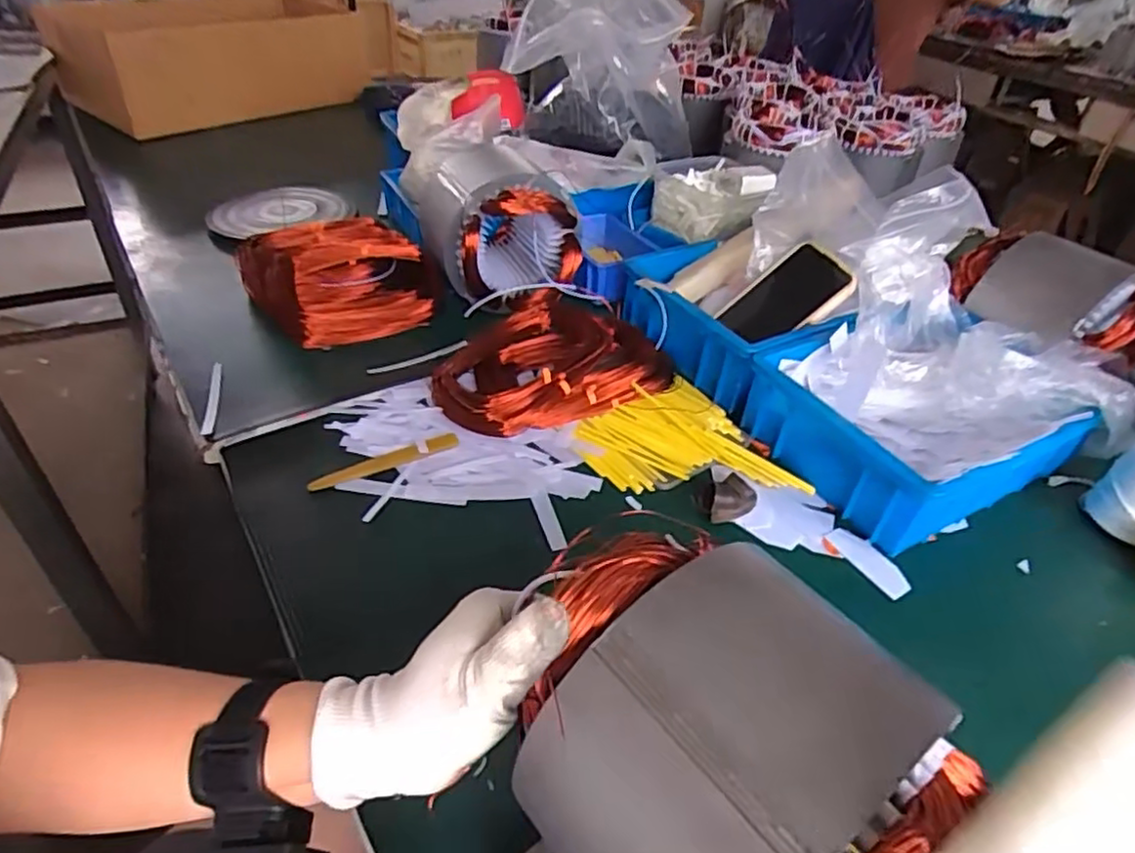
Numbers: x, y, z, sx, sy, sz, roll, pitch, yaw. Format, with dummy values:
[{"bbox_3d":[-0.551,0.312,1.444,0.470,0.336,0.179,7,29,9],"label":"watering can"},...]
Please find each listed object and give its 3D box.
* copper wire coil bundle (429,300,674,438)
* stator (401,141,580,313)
[{"bbox_3d":[-0.019,-0.061,0.667,0.219,0.052,0.138,-14,42,-20],"label":"copper wire coil bundle"},{"bbox_3d":[-0.083,-0.227,0.767,0.145,0.132,0.192,-15,42,-21],"label":"stator"}]

